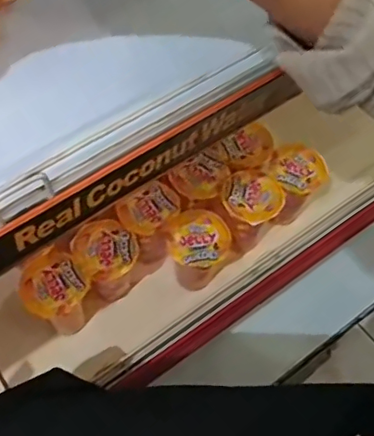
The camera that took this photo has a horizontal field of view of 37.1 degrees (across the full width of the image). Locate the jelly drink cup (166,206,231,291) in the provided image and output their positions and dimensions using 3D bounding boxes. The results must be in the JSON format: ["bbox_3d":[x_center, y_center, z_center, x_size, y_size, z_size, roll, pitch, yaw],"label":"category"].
[{"bbox_3d":[0.013,0.049,0.673,0.074,0.118,0.067,9,60,3],"label":"jelly drink cup"}]

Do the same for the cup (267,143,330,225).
[{"bbox_3d":[0.134,-0.034,0.713,0.079,0.097,0.081,1,60,-2],"label":"cup"}]

